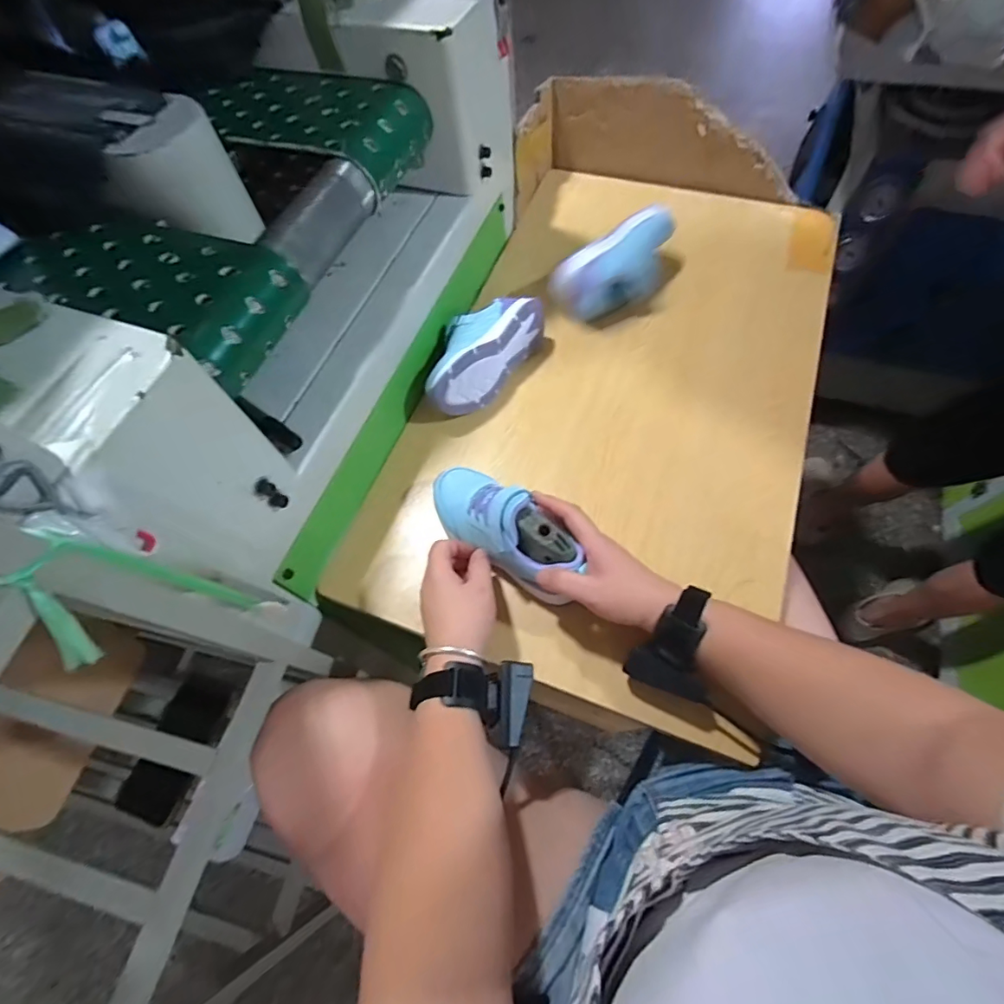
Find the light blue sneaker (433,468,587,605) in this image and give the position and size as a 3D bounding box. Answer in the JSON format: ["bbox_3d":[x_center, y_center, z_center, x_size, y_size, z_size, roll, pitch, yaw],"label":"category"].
[{"bbox_3d":[-0.003,0.021,0.505,0.188,0.074,0.064,31,66,35],"label":"light blue sneaker"}]

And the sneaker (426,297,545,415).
[{"bbox_3d":[-0.033,-0.196,0.635,0.087,0.081,0.189,34,69,17],"label":"sneaker"}]

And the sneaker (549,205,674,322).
[{"bbox_3d":[0.159,-0.318,0.672,0.181,0.103,0.070,-30,66,-13],"label":"sneaker"}]

